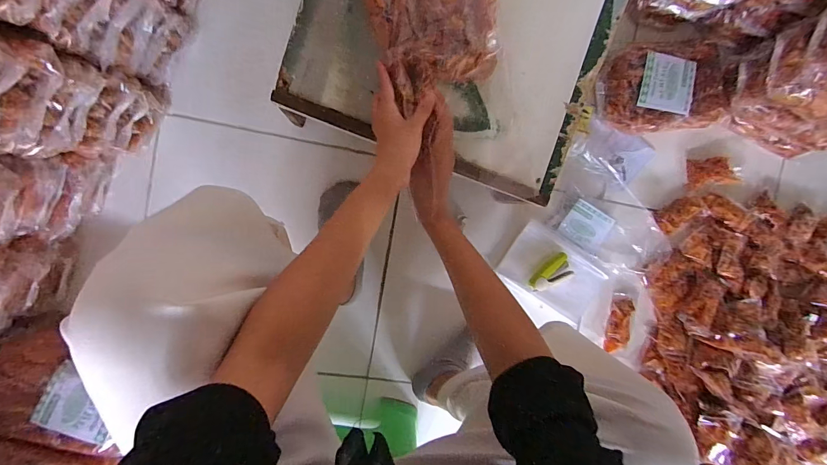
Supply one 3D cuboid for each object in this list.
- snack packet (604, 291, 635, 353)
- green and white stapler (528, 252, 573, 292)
[{"bbox_3d":[0.416,0.184,0.744,0.049,0.010,0.117,6,93,-9],"label":"snack packet"},{"bbox_3d":[0.257,0.080,0.694,0.084,0.019,0.055,-34,98,-6],"label":"green and white stapler"}]

